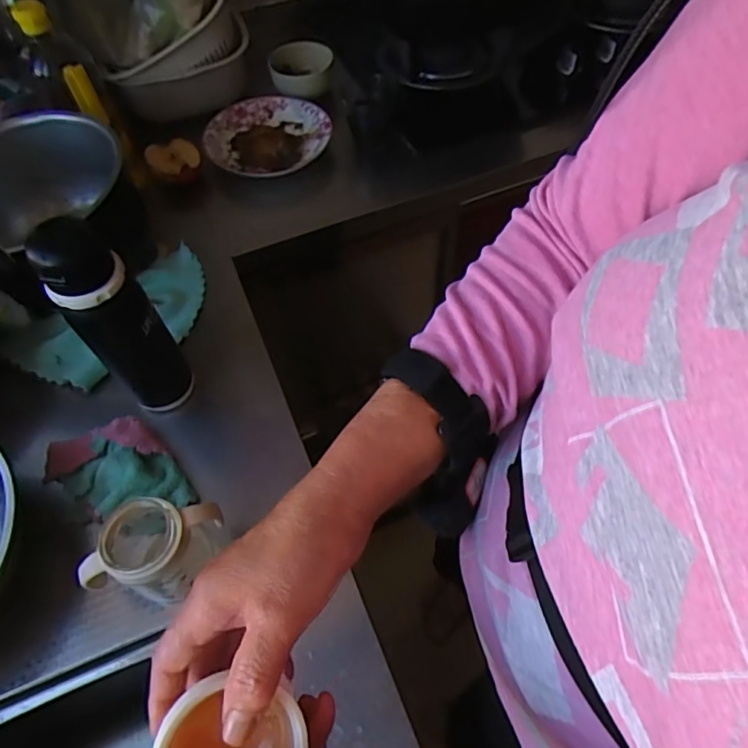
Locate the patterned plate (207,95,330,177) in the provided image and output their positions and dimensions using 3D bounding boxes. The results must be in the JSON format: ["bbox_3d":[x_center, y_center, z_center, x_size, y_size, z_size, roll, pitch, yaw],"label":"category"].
[{"bbox_3d":[-0.170,-0.378,0.849,0.190,0.034,0.169,-22,60,-11],"label":"patterned plate"}]

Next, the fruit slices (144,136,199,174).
[{"bbox_3d":[-0.297,-0.317,0.798,0.073,0.033,0.066,-22,60,-11],"label":"fruit slices"}]

